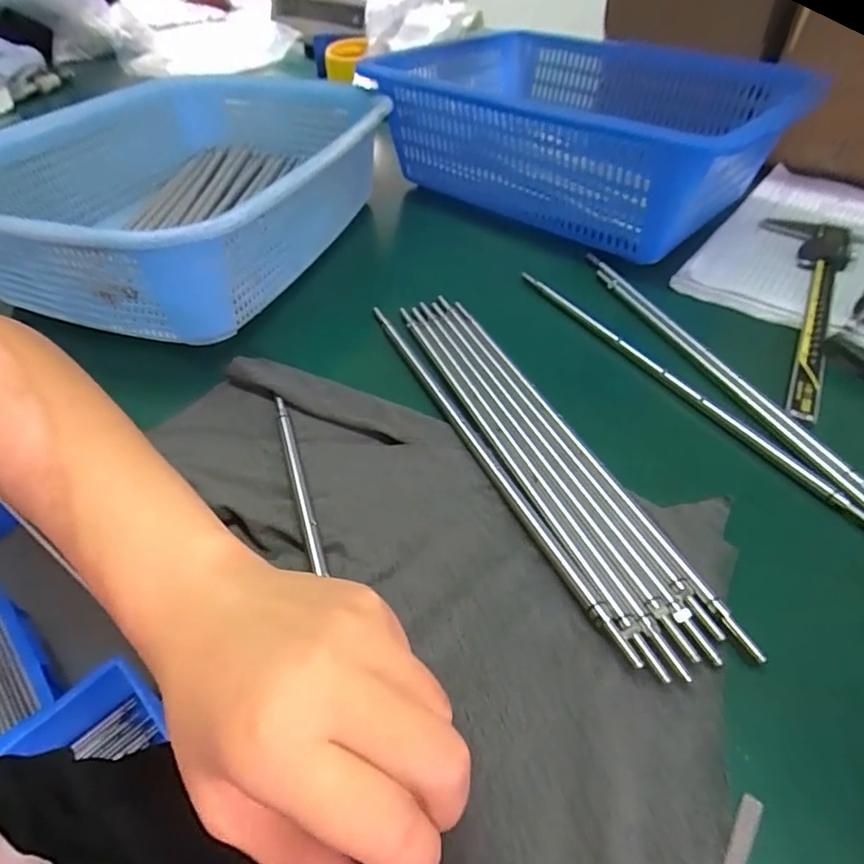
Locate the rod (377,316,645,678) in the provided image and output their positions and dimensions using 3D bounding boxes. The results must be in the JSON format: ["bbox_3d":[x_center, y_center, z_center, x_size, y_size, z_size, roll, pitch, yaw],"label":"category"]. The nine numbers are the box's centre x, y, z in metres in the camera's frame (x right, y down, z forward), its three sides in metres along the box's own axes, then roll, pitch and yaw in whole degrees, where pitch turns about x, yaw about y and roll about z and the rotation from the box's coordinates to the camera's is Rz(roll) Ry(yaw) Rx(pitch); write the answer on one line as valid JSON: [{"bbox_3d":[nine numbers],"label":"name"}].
[{"bbox_3d":[0.021,0.004,0.289,0.009,0.008,0.266,-19,49,-17],"label":"rod"}]

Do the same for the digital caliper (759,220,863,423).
[{"bbox_3d":[0.264,-0.102,0.395,0.074,0.012,0.264,27,51,22],"label":"digital caliper"}]

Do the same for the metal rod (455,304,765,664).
[{"bbox_3d":[0.073,-0.001,0.293,0.009,0.004,0.269,-18,48,-16],"label":"metal rod"}]

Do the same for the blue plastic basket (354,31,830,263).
[{"bbox_3d":[0.130,-0.280,0.507,0.319,0.116,0.231,28,51,23],"label":"blue plastic basket"}]

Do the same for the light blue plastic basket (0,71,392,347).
[{"bbox_3d":[-0.193,-0.193,0.431,0.256,0.090,0.327,12,47,12],"label":"light blue plastic basket"}]

